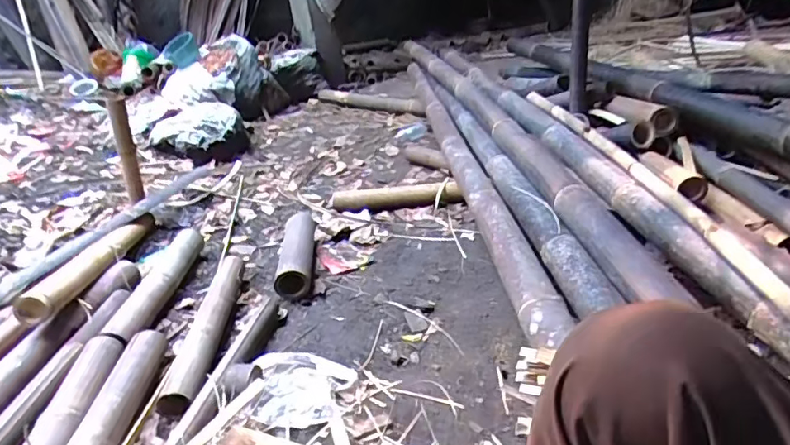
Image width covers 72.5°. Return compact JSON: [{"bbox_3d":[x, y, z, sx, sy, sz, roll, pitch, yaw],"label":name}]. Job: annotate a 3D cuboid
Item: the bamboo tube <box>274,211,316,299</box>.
[{"bbox_3d":[-0.261,0.064,1.442,0.087,0.071,0.434,-7,26,-3],"label":"bamboo tube"}]

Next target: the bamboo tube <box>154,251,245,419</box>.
[{"bbox_3d":[-0.405,0.216,1.196,0.085,0.055,0.483,-5,26,3],"label":"bamboo tube"}]

